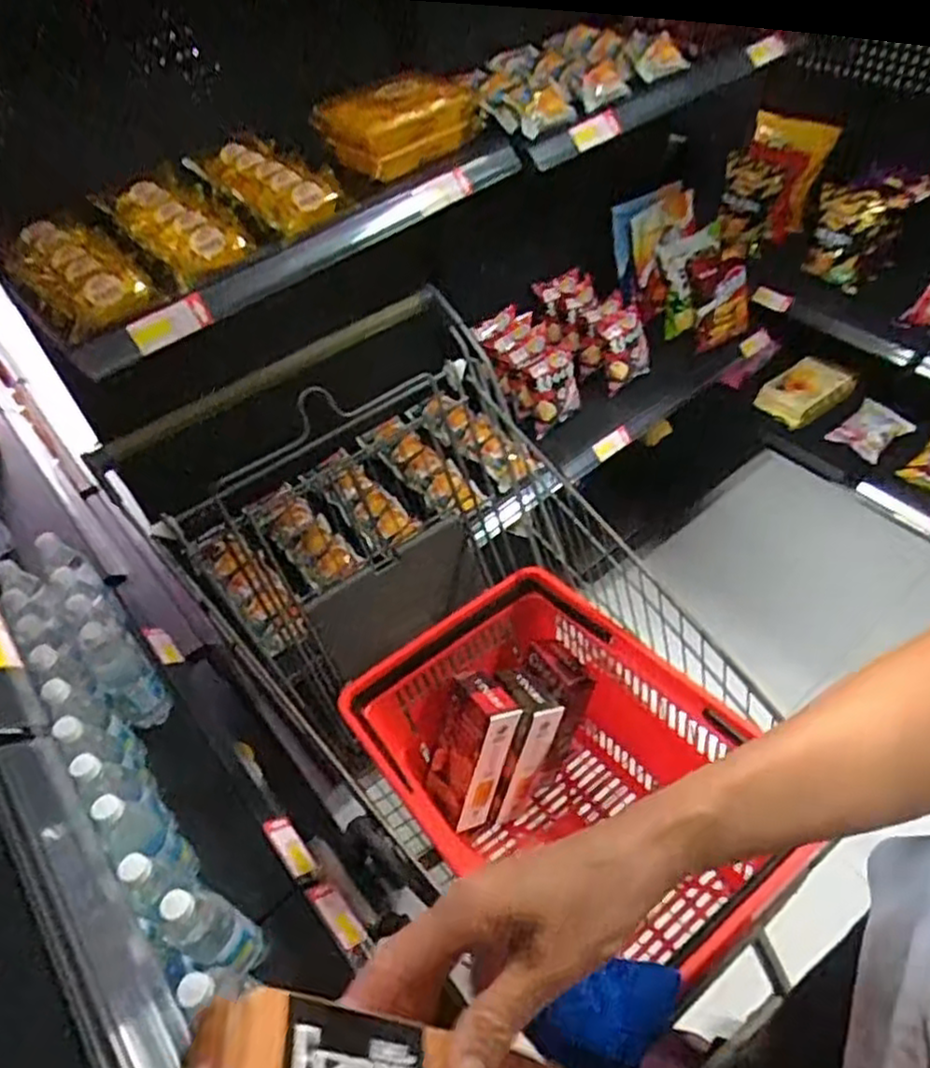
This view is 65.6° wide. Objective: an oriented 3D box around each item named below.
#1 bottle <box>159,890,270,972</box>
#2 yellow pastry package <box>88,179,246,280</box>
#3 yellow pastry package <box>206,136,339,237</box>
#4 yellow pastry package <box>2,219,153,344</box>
[{"bbox_3d":[-0.283,0.456,0.826,0.058,0.221,0.063,-3,49,4],"label":"bottle"},{"bbox_3d":[-0.356,-0.381,0.882,0.107,0.040,0.216,-37,55,-24],"label":"yellow pastry package"},{"bbox_3d":[-0.249,-0.452,0.929,0.106,0.044,0.204,-38,55,-24],"label":"yellow pastry package"},{"bbox_3d":[-0.453,-0.302,0.834,0.114,0.062,0.199,-35,54,-23],"label":"yellow pastry package"}]

